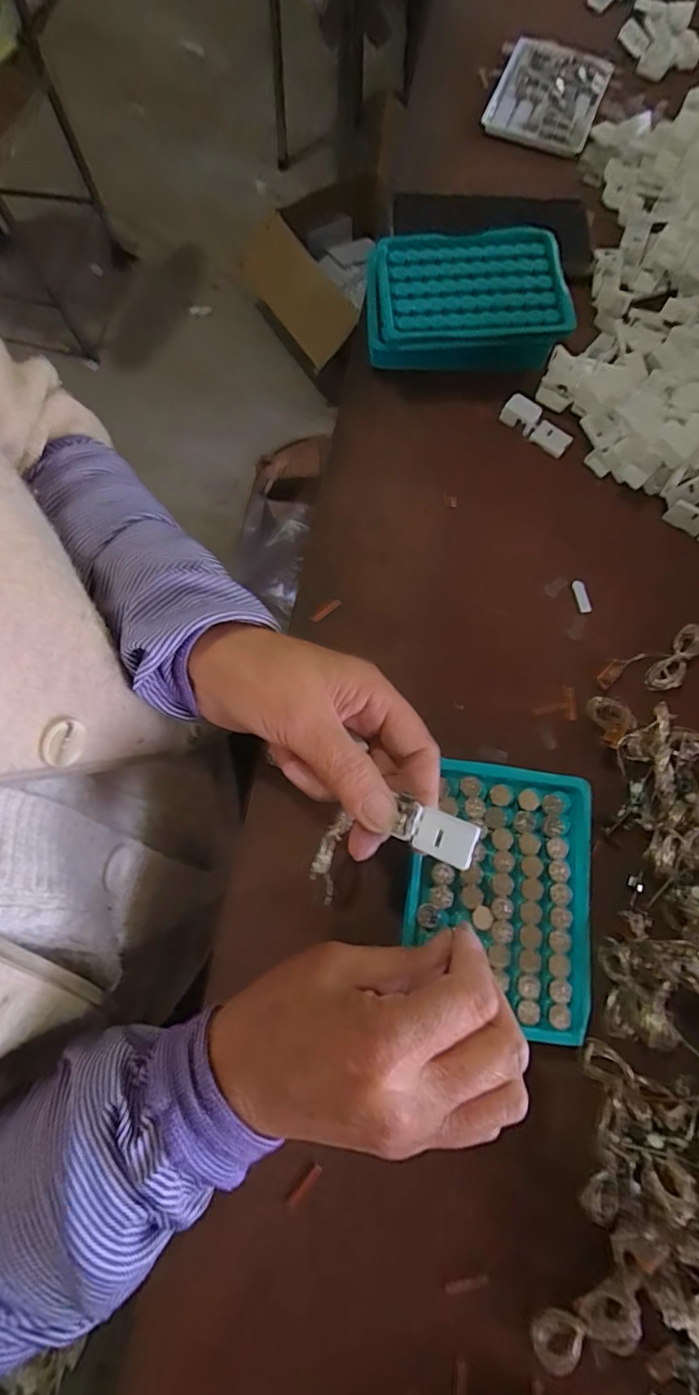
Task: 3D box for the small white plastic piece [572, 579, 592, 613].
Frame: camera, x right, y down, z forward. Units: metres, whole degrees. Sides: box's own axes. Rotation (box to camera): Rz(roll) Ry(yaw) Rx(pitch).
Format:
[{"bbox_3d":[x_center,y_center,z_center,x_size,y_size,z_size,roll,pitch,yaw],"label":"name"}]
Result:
[{"bbox_3d":[0.160,-0.070,0.358,0.007,0.004,0.024,-11,75,-5],"label":"small white plastic piece"}]

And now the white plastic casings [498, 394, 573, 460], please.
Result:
[{"bbox_3d":[0.140,-0.203,0.388,0.055,0.014,0.018,36,76,-5],"label":"white plastic casings"}]

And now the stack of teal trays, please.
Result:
[{"bbox_3d":[0.085,-0.295,0.394,0.145,0.046,0.098,0,74,-2],"label":"stack of teal trays"}]

